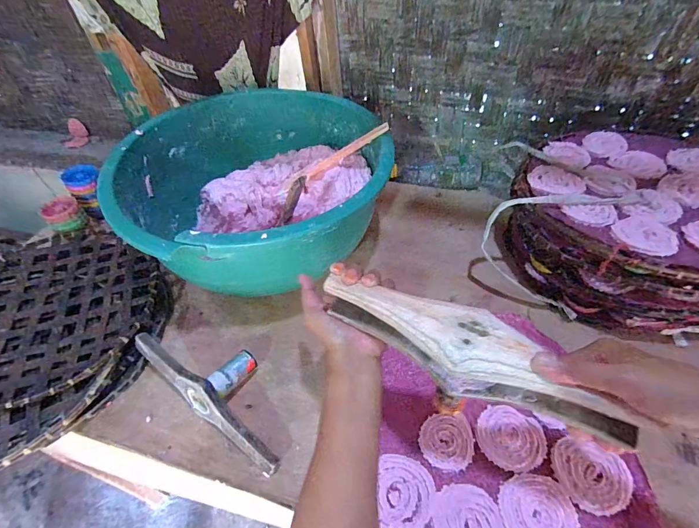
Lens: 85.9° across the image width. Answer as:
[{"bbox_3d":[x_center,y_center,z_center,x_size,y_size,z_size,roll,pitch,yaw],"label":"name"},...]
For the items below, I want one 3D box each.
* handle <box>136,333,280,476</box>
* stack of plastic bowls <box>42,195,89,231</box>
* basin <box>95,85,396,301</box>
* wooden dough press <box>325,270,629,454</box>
[{"bbox_3d":[-0.169,0.159,0.507,0.249,0.070,0.096,31,56,29],"label":"handle"},{"bbox_3d":[-0.544,-0.093,0.716,0.061,0.049,0.056,-35,54,-25],"label":"stack of plastic bowls"},{"bbox_3d":[-0.151,-0.137,0.652,0.418,0.159,0.408,-2,47,3],"label":"basin"},{"bbox_3d":[0.096,0.072,0.346,0.254,0.060,0.064,25,53,17],"label":"wooden dough press"}]

